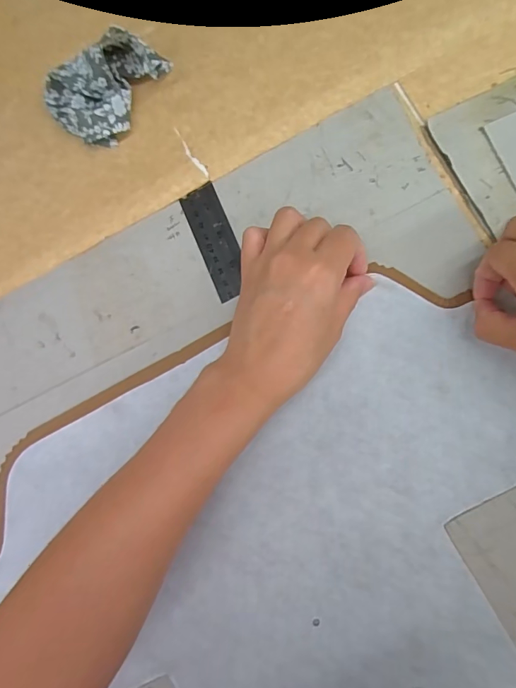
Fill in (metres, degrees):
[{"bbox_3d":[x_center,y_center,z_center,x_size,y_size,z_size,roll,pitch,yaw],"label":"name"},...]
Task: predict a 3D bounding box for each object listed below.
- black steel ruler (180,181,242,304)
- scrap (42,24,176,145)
[{"bbox_3d":[-0.031,-0.078,0.323,0.029,0.004,0.089,-23,81,3],"label":"black steel ruler"},{"bbox_3d":[-0.118,-0.202,0.321,0.067,0.047,0.090,44,89,10],"label":"scrap"}]

